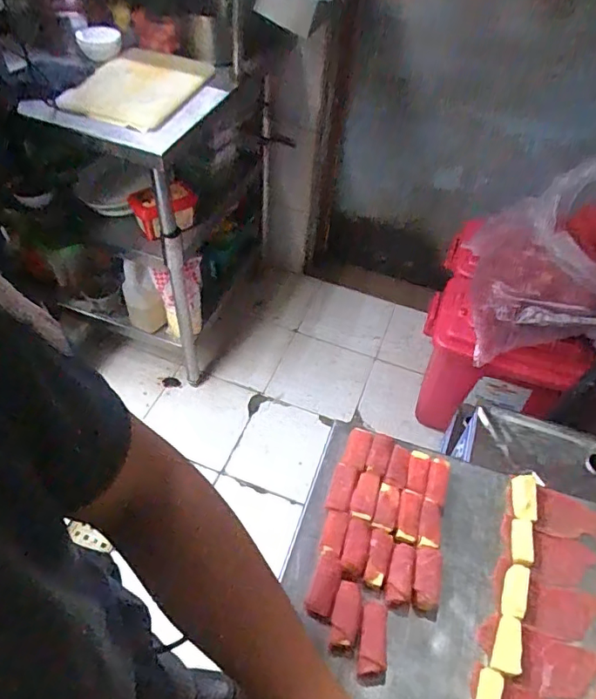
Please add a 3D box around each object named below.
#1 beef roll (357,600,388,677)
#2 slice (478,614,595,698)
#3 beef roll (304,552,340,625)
[{"bbox_3d":[0.064,0.253,0.444,0.023,0.024,0.056,10,50,3],"label":"beef roll"},{"bbox_3d":[0.209,0.270,0.444,0.096,0.011,0.049,18,51,9],"label":"slice"},{"bbox_3d":[0.024,0.216,0.463,0.024,0.022,0.054,16,50,7],"label":"beef roll"}]

